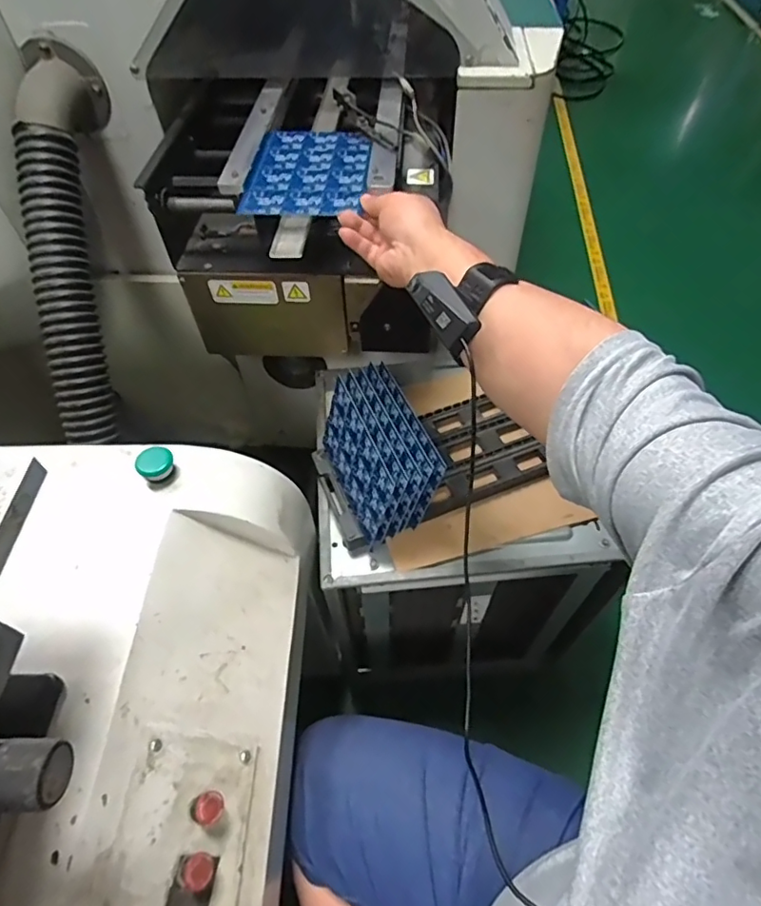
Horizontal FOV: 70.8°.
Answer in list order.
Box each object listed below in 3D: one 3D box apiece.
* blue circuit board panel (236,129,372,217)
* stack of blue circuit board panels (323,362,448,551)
[{"bbox_3d":[-0.084,-0.339,0.639,0.140,0.009,0.187,4,54,4],"label":"blue circuit board panel"},{"bbox_3d":[-0.005,0.000,0.715,0.099,0.124,0.188,-19,56,-14],"label":"stack of blue circuit board panels"}]

